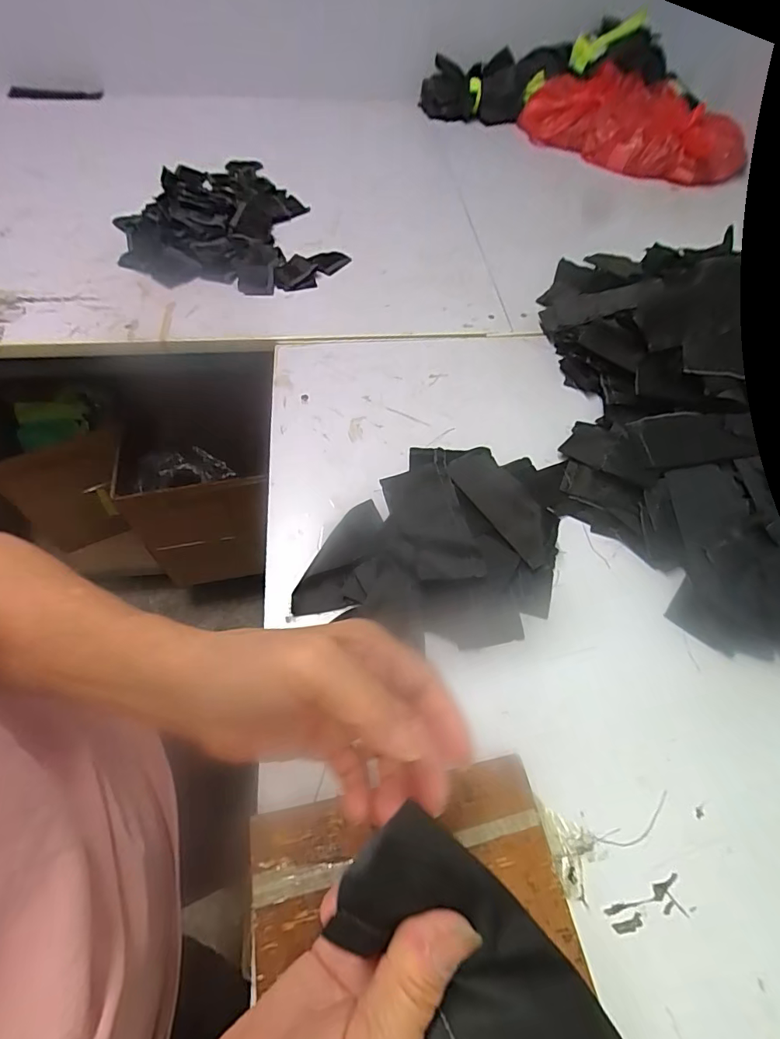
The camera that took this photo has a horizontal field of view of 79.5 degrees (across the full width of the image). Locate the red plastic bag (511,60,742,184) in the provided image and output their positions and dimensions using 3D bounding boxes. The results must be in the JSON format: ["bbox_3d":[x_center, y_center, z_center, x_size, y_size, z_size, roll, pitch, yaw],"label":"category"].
[{"bbox_3d":[0.457,-0.758,0.897,0.162,0.102,0.391,-36,64,-23],"label":"red plastic bag"}]

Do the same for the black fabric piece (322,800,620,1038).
[{"bbox_3d":[0.030,0.152,0.152,0.049,0.028,0.106,-35,68,-23],"label":"black fabric piece"}]

